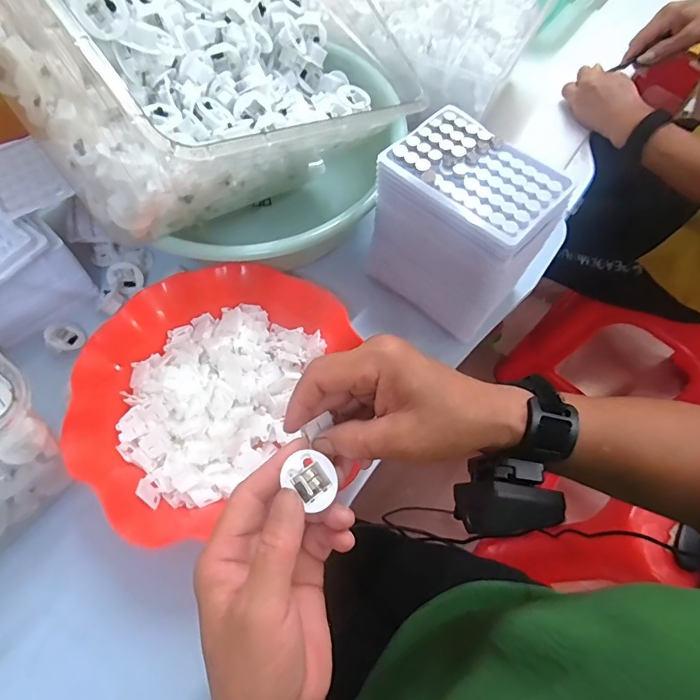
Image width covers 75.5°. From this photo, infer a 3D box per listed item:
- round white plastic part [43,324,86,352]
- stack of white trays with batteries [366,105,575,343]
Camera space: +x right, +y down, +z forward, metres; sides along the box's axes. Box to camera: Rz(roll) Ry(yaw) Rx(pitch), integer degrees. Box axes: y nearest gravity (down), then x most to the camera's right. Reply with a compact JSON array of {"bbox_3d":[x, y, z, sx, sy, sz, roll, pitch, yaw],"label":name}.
[{"bbox_3d":[-0.265,-0.013,0.420,0.025,0.021,0.028,34,66,14],"label":"round white plastic part"},{"bbox_3d":[0.099,-0.106,0.405,0.139,0.129,0.097,38,67,16],"label":"stack of white trays with batteries"}]

